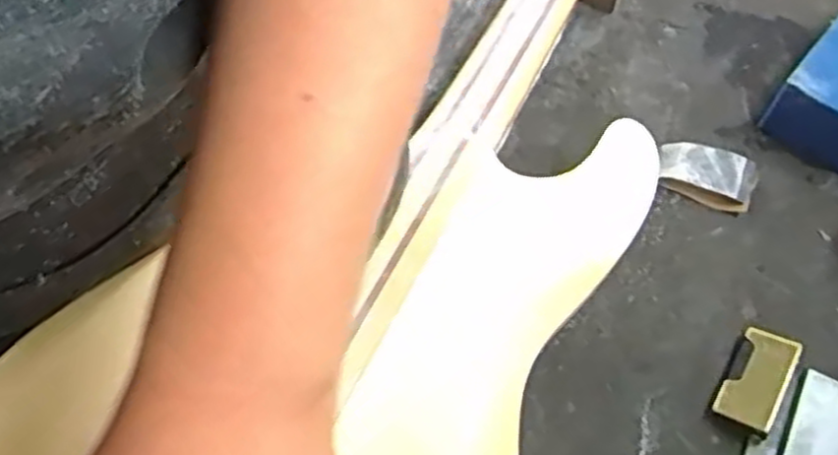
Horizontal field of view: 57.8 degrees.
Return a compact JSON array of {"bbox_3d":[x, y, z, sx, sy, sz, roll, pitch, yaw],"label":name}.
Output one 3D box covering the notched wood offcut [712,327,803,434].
[{"bbox_3d":[0.216,0.098,0.486,0.033,0.020,0.065,29,61,17],"label":"notched wood offcut"}]

